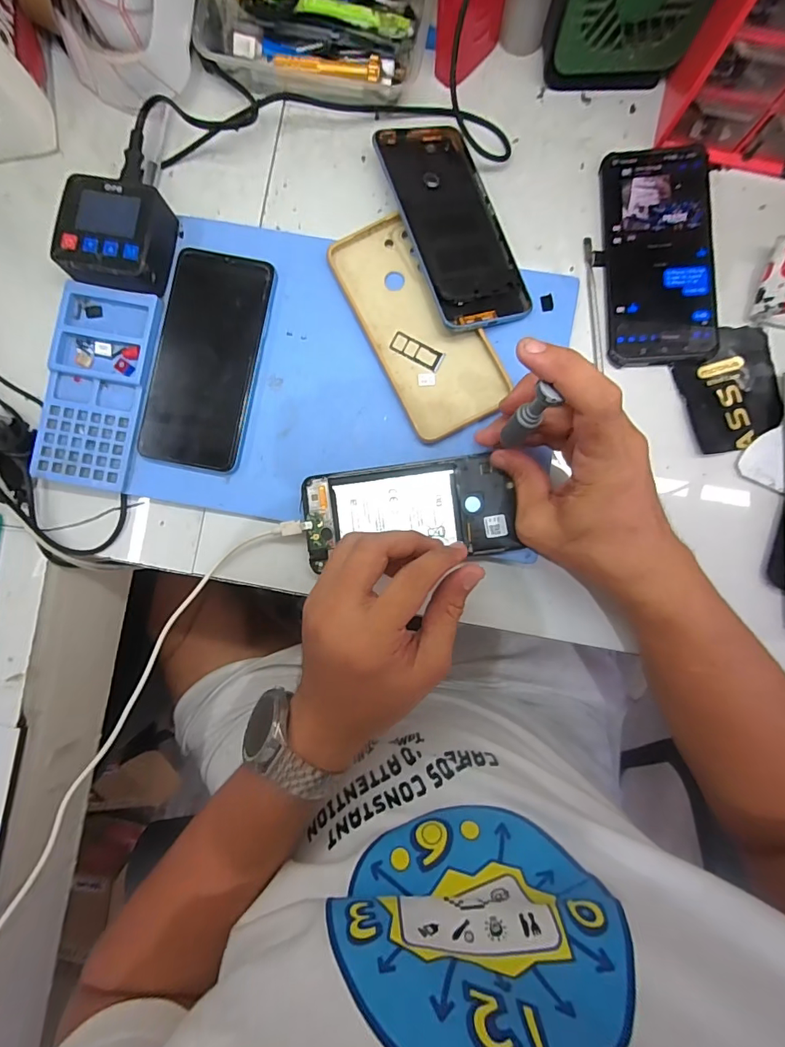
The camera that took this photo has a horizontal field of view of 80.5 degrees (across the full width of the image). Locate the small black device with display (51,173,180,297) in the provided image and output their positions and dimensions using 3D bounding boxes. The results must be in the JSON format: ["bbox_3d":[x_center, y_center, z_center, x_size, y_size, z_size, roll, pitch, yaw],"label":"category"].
[{"bbox_3d":[-0.206,-0.210,0.350,0.069,0.039,0.077,8,88,2],"label":"small black device with display"}]

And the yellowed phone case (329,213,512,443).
[{"bbox_3d":[0.021,-0.149,0.351,0.080,0.010,0.168,-26,87,1],"label":"yellowed phone case"}]

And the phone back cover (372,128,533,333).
[{"bbox_3d":[0.045,-0.226,0.349,0.075,0.007,0.169,-17,82,-18],"label":"phone back cover"}]

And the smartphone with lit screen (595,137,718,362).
[{"bbox_3d":[0.203,-0.206,0.356,0.081,0.012,0.167,0,88,2],"label":"smartphone with lit screen"}]

